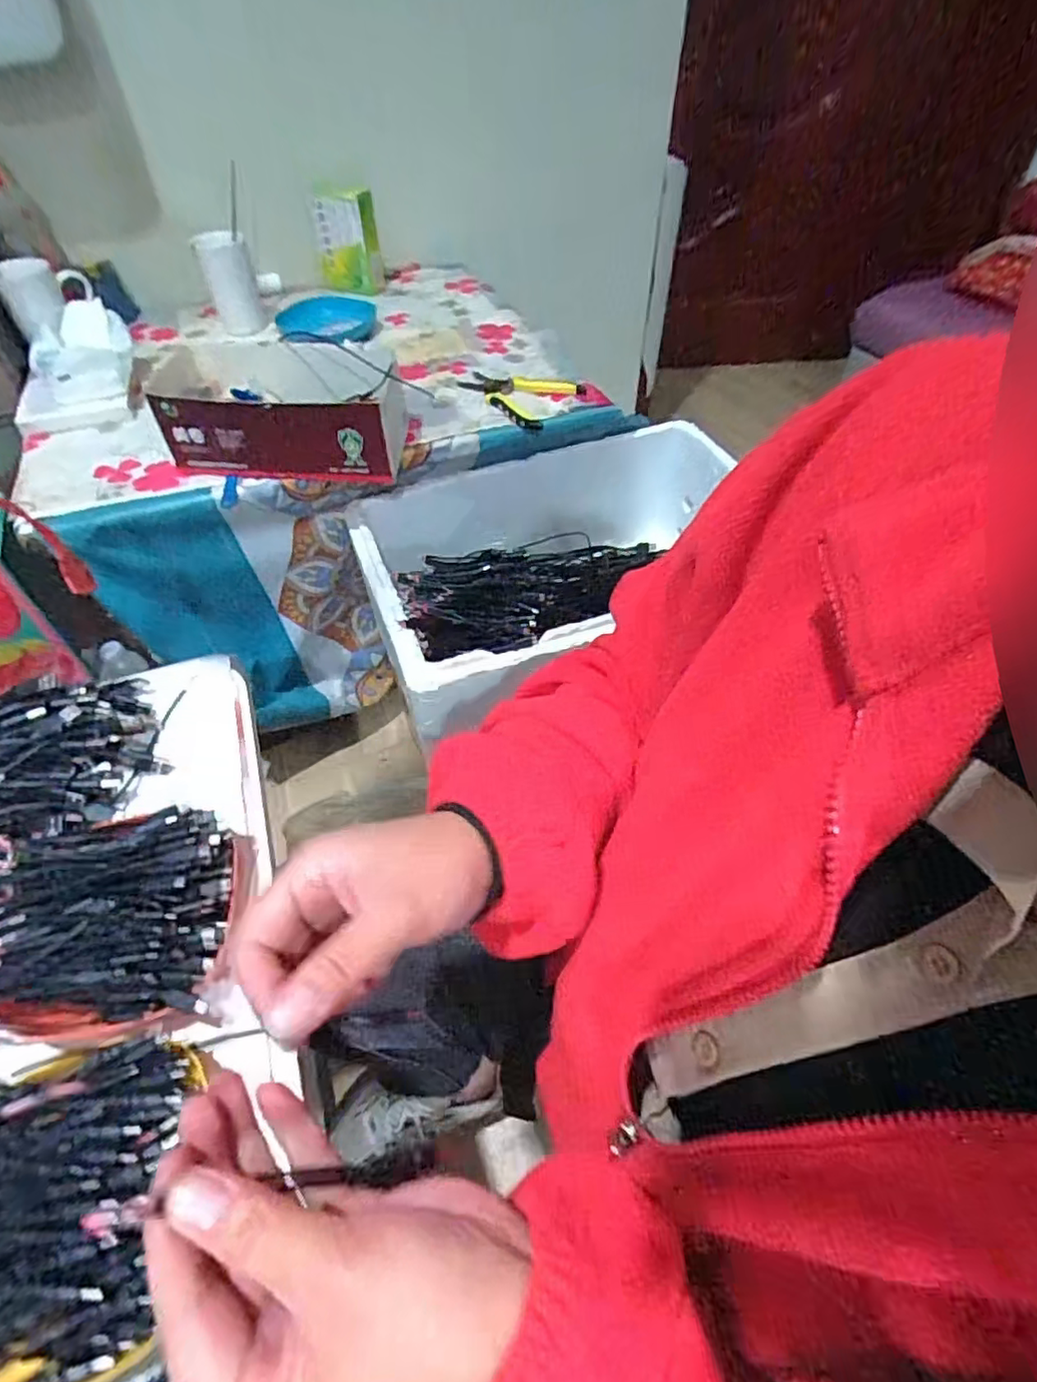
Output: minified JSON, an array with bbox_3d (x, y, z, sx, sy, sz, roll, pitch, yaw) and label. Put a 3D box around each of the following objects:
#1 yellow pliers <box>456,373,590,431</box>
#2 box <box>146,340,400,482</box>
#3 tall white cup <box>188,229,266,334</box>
[{"bbox_3d":[-0.004,-0.404,0.843,0.146,0.024,0.122,33,58,24],"label":"yellow pliers"},{"bbox_3d":[-0.270,-0.321,0.721,0.252,0.099,0.129,3,51,3],"label":"box"},{"bbox_3d":[-0.431,-0.613,0.938,0.072,0.122,0.060,-19,53,-15],"label":"tall white cup"}]

